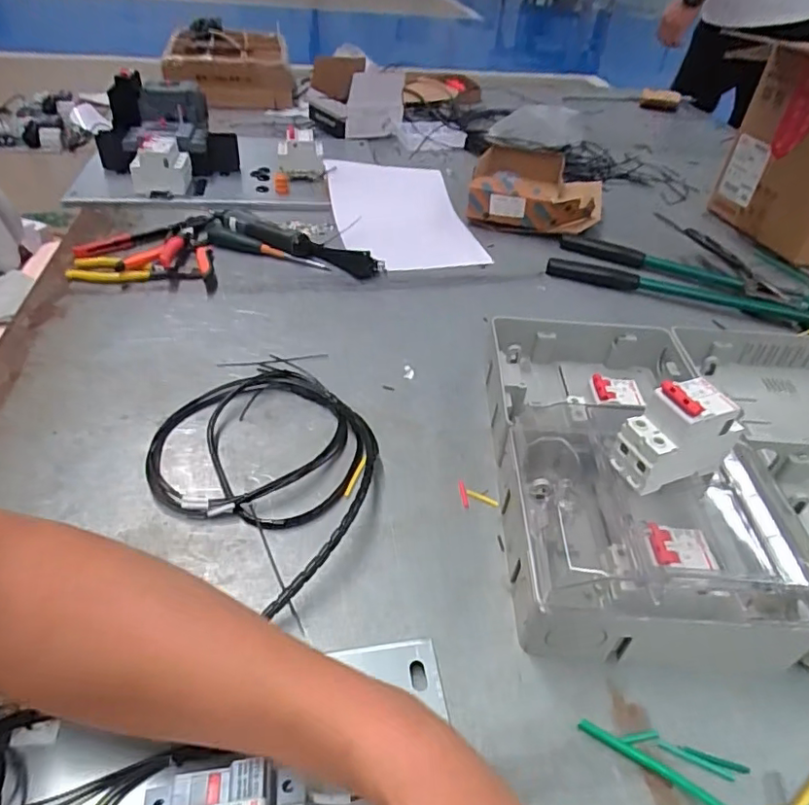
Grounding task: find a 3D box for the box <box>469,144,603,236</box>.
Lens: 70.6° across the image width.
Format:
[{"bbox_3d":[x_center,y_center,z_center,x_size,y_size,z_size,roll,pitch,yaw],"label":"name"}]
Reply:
[{"bbox_3d":[0.231,-0.376,1.004,0.223,0.072,0.248,9,41,4],"label":"box"}]

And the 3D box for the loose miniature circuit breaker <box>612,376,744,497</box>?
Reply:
[{"bbox_3d":[0.195,0.020,0.401,0.079,0.069,0.039,-12,43,-19],"label":"loose miniature circuit breaker"}]

